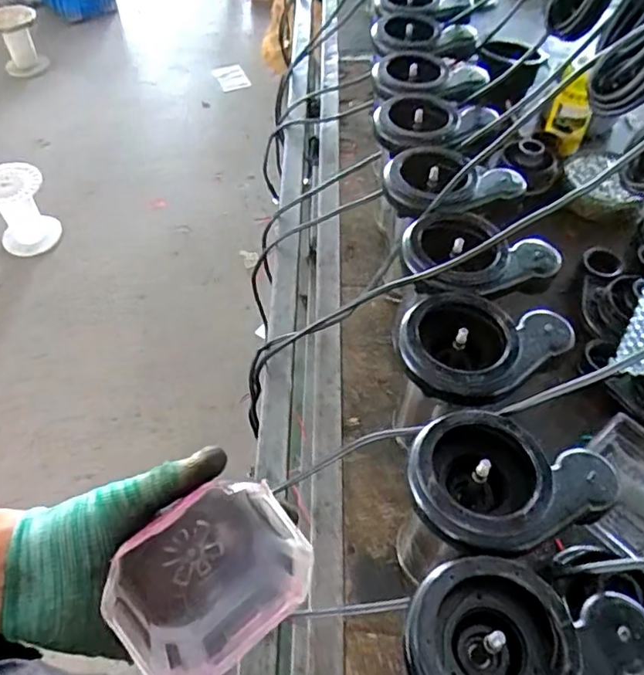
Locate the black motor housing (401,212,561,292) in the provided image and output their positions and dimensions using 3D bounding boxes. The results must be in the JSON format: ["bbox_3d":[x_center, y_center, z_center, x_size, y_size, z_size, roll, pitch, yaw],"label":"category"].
[{"bbox_3d":[0.176,-0.099,0.662,0.169,0.043,0.123,-14,54,-12],"label":"black motor housing"}]

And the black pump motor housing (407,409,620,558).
[{"bbox_3d":[0.158,0.122,0.496,0.170,0.052,0.123,-10,53,-9],"label":"black pump motor housing"}]

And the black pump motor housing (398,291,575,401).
[{"bbox_3d":[0.159,0.001,0.585,0.164,0.050,0.124,-28,58,-20],"label":"black pump motor housing"}]

